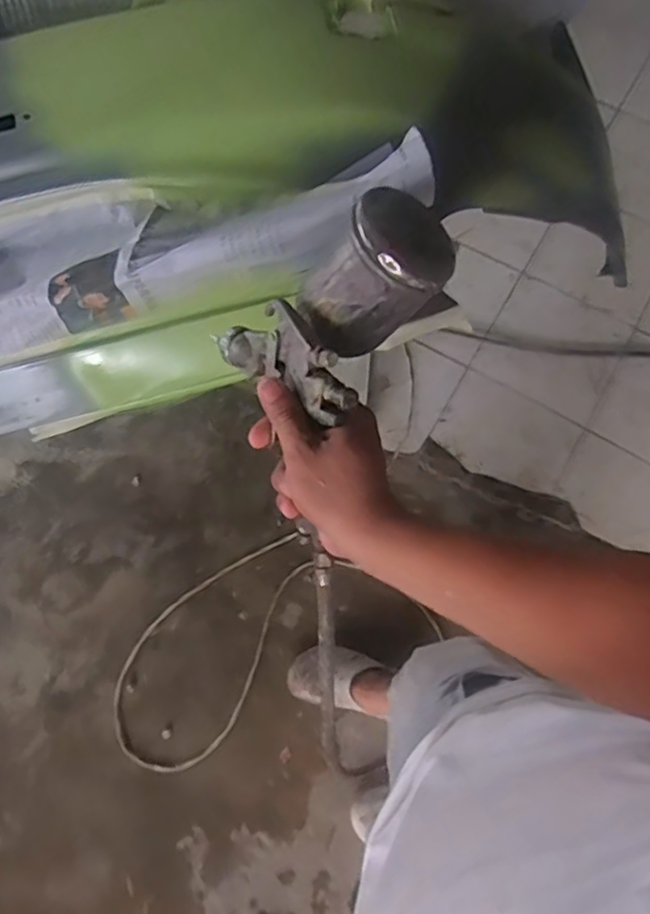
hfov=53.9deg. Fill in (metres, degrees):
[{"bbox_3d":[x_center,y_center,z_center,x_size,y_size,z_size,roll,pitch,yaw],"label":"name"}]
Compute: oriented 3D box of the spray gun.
[{"bbox_3d":[0.029,-0.058,0.429,0.164,0.119,0.180,-24,72,-6],"label":"spray gun"}]

